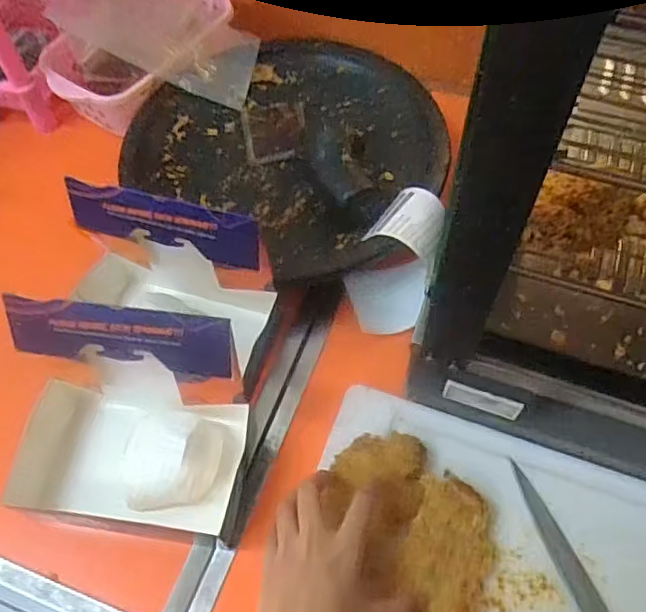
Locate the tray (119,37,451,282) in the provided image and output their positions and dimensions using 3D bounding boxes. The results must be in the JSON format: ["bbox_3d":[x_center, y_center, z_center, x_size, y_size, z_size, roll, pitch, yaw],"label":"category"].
[{"bbox_3d":[-0.036,-0.194,0.679,0.347,0.056,0.316,27,65,22],"label":"tray"}]

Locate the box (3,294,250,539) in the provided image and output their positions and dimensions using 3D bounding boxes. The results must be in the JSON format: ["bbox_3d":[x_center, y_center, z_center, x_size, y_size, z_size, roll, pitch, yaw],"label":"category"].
[{"bbox_3d":[-0.162,0.099,0.482,0.192,0.154,0.133,7,60,6],"label":"box"}]

